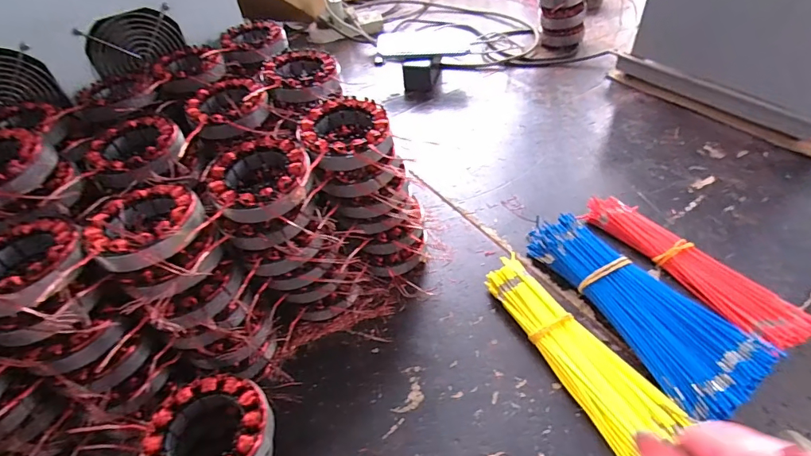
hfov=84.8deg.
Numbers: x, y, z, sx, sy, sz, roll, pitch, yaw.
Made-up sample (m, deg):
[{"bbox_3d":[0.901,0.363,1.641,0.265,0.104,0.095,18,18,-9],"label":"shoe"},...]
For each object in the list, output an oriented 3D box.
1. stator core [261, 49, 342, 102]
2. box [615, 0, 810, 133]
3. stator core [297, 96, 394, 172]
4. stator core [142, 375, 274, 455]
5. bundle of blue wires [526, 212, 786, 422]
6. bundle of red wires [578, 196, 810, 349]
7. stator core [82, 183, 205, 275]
[{"bbox_3d":[-0.119,-0.175,0.518,0.084,0.032,0.093,-11,45,-6],"label":"stator core"},{"bbox_3d":[0.503,-0.276,0.659,0.097,0.209,0.309,-28,49,-21],"label":"box"},{"bbox_3d":[-0.057,-0.086,0.425,0.085,0.034,0.092,-11,45,-5],"label":"stator core"},{"bbox_3d":[-0.146,0.153,0.328,0.088,0.024,0.087,-3,45,3],"label":"stator core"},{"bbox_3d":[0.234,0.069,0.459,0.097,0.036,0.250,-24,47,-18],"label":"bundle of blue wires"},{"bbox_3d":[0.311,0.038,0.491,0.058,0.021,0.243,-27,49,-21],"label":"bundle of red wires"},{"bbox_3d":[-0.210,-0.004,0.362,0.083,0.030,0.097,-32,50,-24],"label":"stator core"}]

